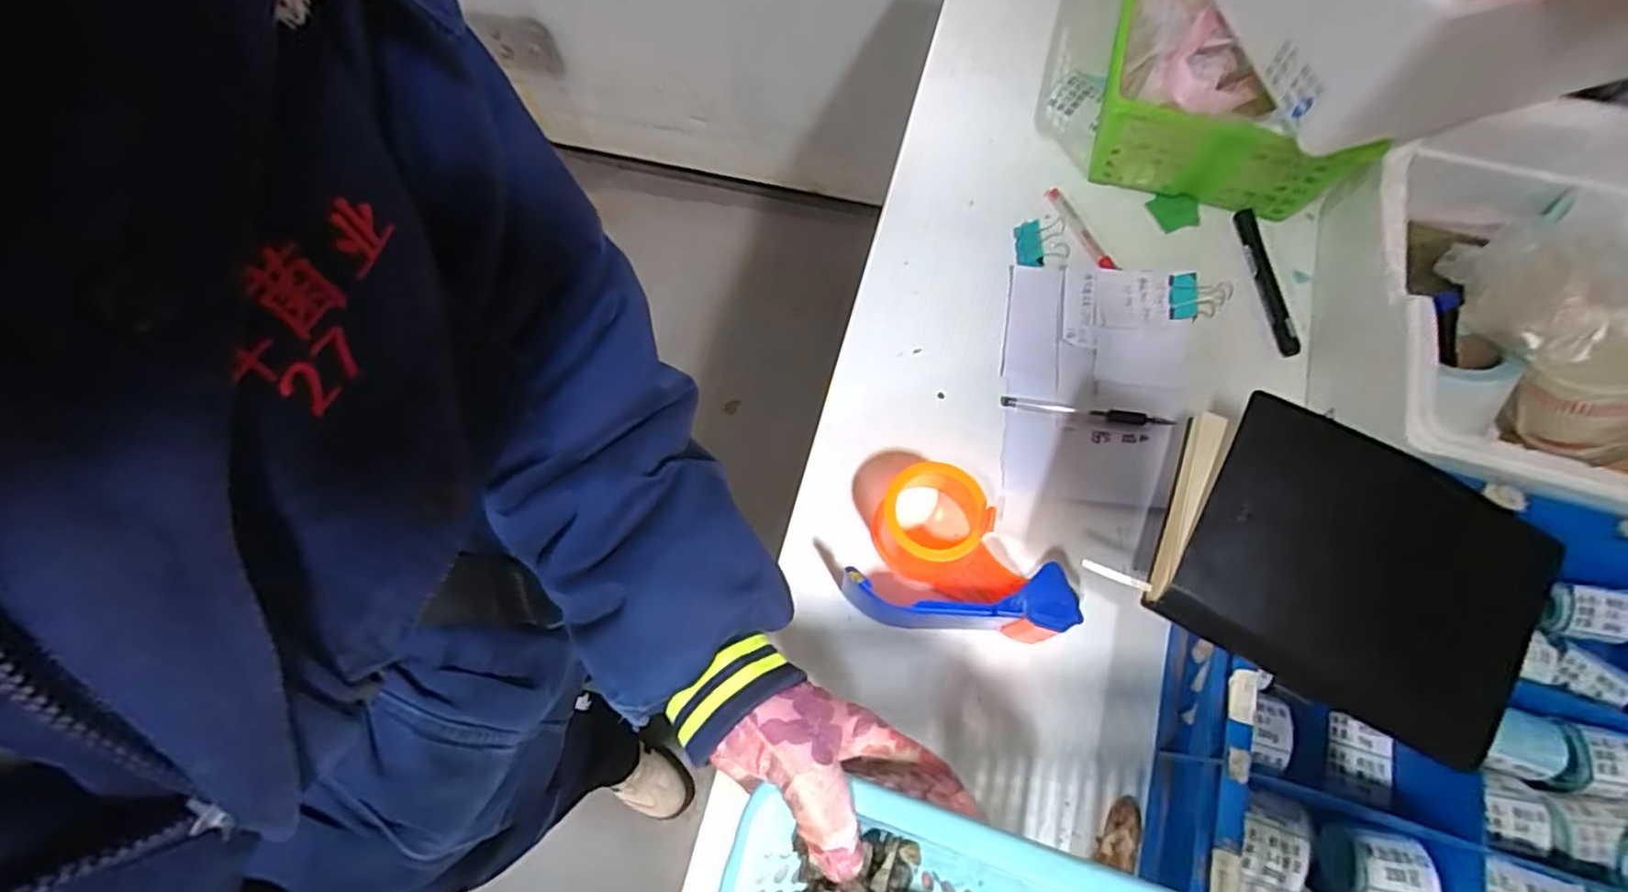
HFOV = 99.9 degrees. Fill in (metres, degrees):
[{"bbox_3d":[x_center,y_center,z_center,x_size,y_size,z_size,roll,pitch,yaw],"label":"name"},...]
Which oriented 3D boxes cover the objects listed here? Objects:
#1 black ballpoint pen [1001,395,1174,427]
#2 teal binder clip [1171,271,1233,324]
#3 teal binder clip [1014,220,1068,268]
[{"bbox_3d":[0.228,-0.029,0.575,0.137,0.005,0.011,9,70,5],"label":"black ballpoint pen"},{"bbox_3d":[0.334,-0.129,0.594,0.046,0.027,0.040,5,70,3],"label":"teal binder clip"},{"bbox_3d":[0.210,-0.188,0.627,0.045,0.026,0.044,1,70,2],"label":"teal binder clip"}]

